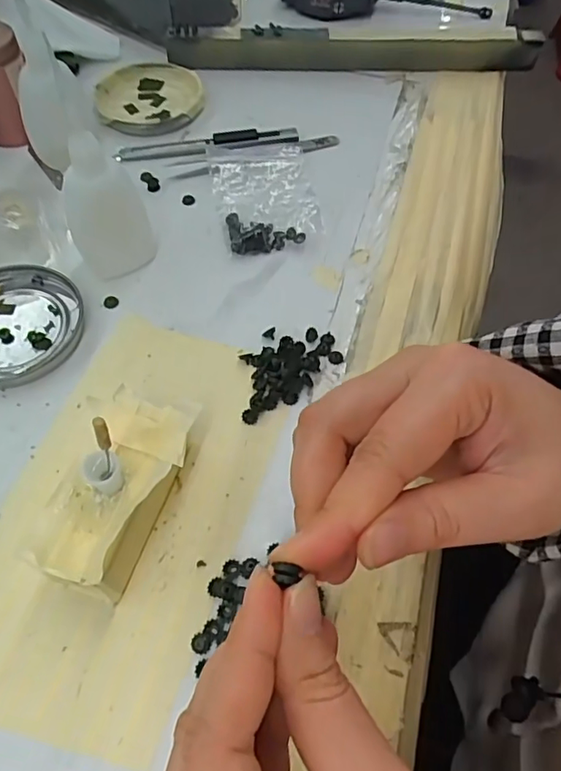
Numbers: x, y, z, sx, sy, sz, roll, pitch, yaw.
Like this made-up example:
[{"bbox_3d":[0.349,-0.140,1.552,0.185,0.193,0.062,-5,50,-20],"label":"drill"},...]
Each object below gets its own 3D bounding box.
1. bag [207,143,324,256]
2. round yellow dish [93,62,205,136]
[{"bbox_3d":[-0.011,-0.128,0.357,0.064,0.014,0.097,-7,59,-7],"label":"bag"},{"bbox_3d":[-0.099,-0.219,0.415,0.079,0.011,0.082,2,59,-1],"label":"round yellow dish"}]

